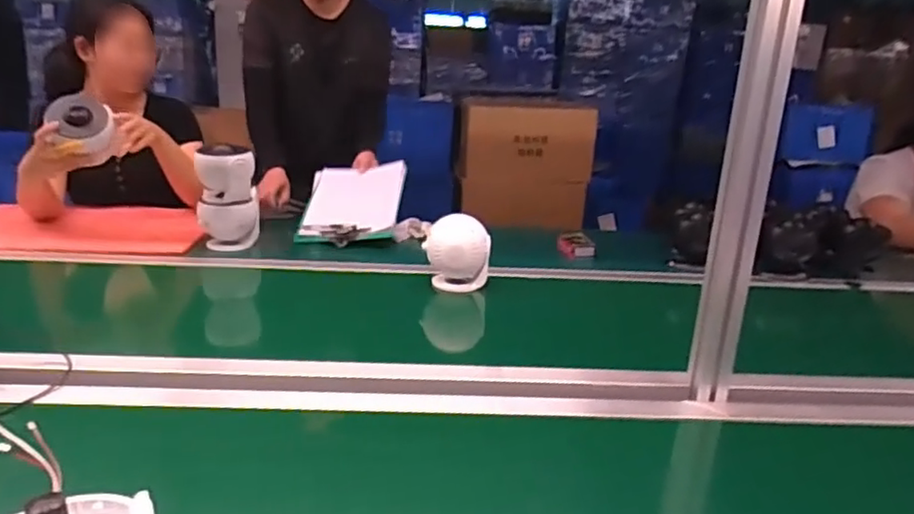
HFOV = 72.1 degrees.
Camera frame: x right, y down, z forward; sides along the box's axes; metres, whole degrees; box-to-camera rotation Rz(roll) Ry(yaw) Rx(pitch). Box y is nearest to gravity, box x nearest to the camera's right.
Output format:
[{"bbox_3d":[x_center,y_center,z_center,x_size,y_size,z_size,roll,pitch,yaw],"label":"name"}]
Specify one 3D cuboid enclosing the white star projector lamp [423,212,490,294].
[{"bbox_3d":[0.002,0.000,1.158,0.114,0.130,0.100,4,17,4],"label":"white star projector lamp"}]

